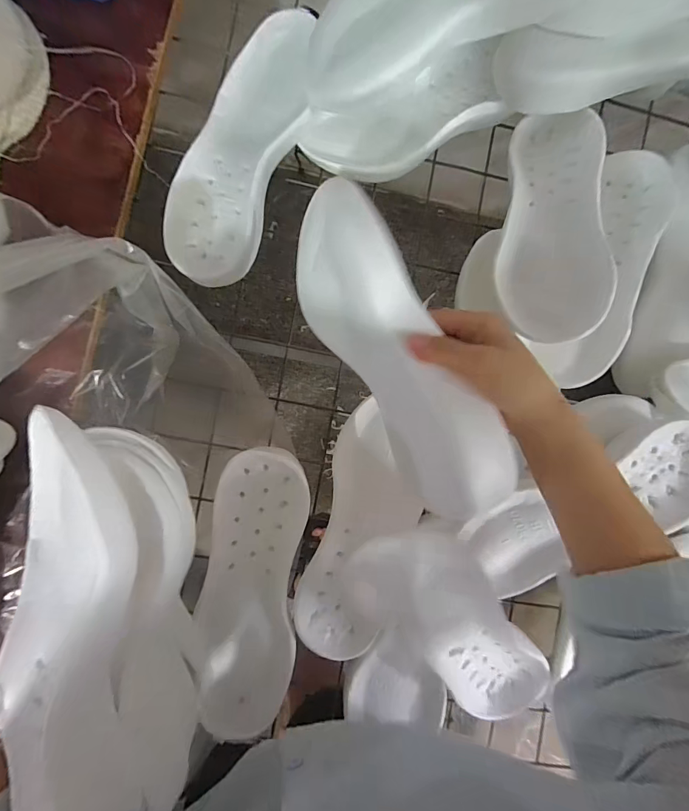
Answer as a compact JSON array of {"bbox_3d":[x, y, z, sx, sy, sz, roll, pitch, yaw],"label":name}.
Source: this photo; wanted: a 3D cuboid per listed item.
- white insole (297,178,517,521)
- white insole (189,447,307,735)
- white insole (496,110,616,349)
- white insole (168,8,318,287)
[{"bbox_3d":[0.039,-0.045,0.323,0.038,0.111,0.281,-19,78,-37],"label":"white insole"},{"bbox_3d":[-0.103,0.200,0.435,0.104,0.026,0.297,5,90,-6],"label":"white insole"},{"bbox_3d":[0.224,-0.204,0.428,0.105,0.025,0.284,-1,76,23],"label":"white insole"},{"bbox_3d":[-0.110,-0.272,0.418,0.106,0.038,0.291,23,88,-6],"label":"white insole"}]

